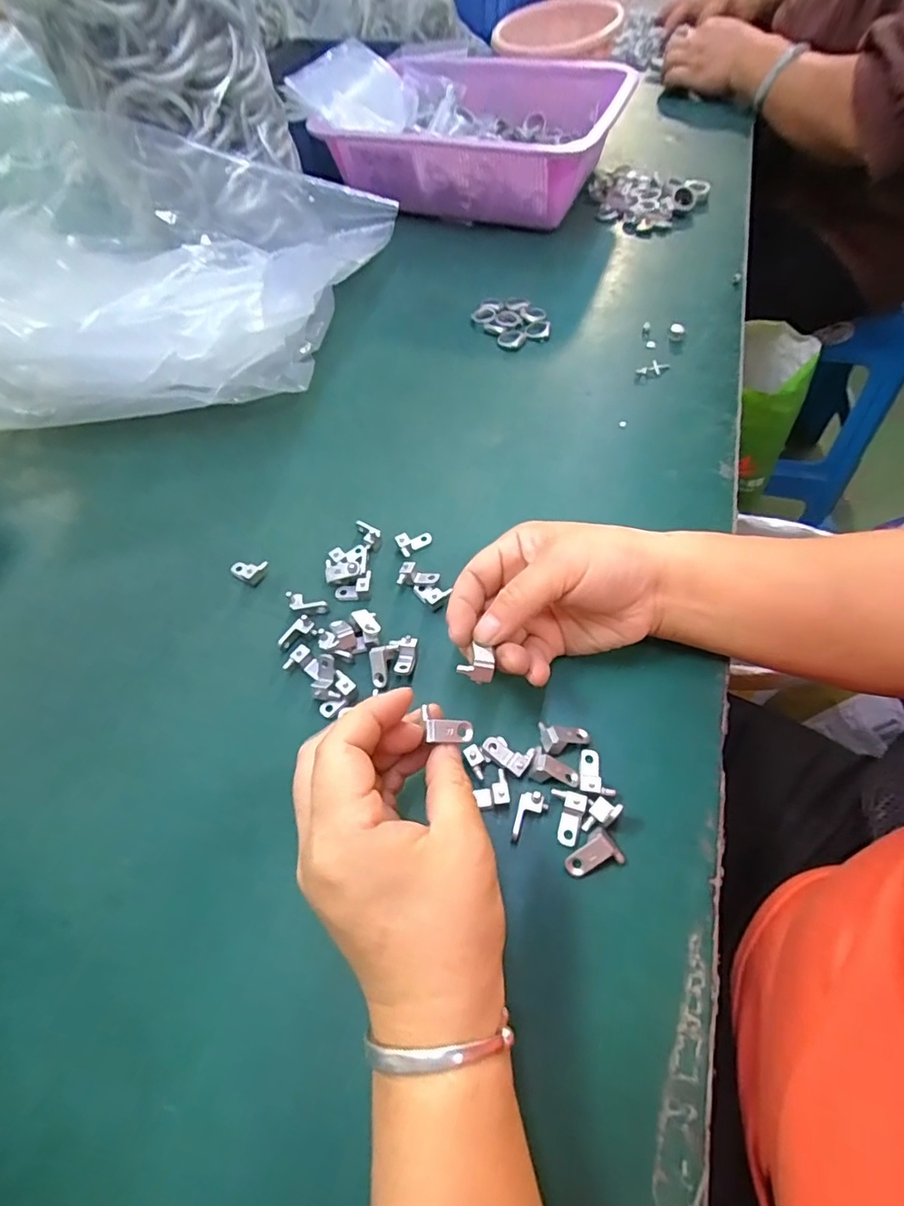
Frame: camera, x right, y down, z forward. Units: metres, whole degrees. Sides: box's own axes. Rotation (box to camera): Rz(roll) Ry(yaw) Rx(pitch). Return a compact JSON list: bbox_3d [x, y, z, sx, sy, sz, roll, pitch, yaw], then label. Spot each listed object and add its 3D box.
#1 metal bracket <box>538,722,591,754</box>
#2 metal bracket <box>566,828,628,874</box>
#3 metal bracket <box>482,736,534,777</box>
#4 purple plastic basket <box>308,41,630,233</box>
[{"bbox_3d":[0.059,0.068,0.282,0.025,0.010,0.016,-7,57,0],"label":"metal bracket"},{"bbox_3d":[0.065,0.117,0.251,0.025,0.011,0.016,-30,60,-14],"label":"metal bracket"},{"bbox_3d":[0.029,0.077,0.279,0.025,0.006,0.015,24,62,34],"label":"metal bracket"},{"bbox_3d":[0.037,-0.503,0.592,0.282,0.093,0.224,22,62,17],"label":"purple plastic basket"}]

